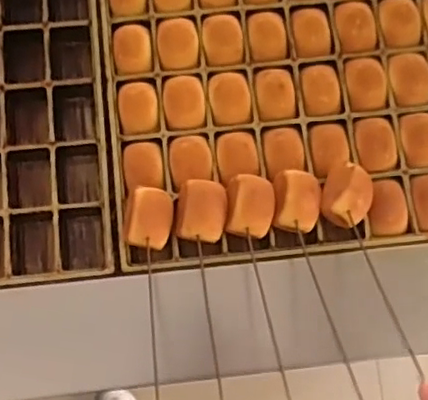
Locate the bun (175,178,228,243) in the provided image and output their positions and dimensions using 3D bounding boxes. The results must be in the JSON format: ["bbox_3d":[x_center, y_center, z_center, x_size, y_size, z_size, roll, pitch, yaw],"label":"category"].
[{"bbox_3d":[-0.012,0.012,0.585,0.047,0.044,0.054,6,79,1],"label":"bun"}]

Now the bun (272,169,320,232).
[{"bbox_3d":[0.080,0.003,0.591,0.042,0.037,0.057,5,79,1],"label":"bun"}]

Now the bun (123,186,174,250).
[{"bbox_3d":[-0.061,0.018,0.584,0.041,0.039,0.055,8,79,1],"label":"bun"}]

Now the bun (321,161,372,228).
[{"bbox_3d":[0.127,-0.004,0.593,0.045,0.040,0.058,22,80,4],"label":"bun"}]

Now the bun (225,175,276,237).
[{"bbox_3d":[0.035,0.007,0.586,0.044,0.046,0.055,2,79,0],"label":"bun"}]

